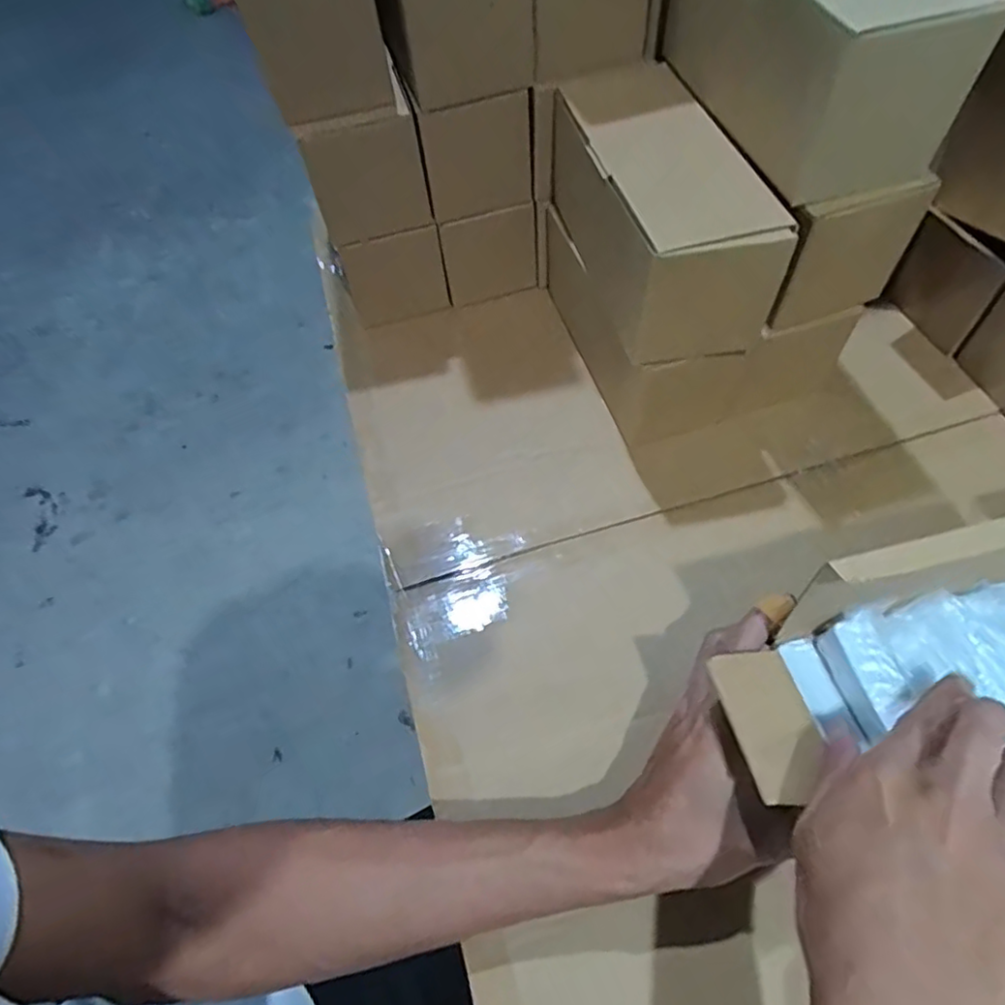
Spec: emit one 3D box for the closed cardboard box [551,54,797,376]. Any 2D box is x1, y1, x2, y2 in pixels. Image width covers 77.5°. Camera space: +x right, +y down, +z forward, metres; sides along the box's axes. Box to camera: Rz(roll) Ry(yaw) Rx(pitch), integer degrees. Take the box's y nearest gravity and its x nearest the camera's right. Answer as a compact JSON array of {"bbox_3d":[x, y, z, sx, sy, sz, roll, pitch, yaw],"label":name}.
[{"bbox_3d":[0.119,-0.227,0.482,0.107,0.096,0.232,-13,57,-2],"label":"closed cardboard box"}]

